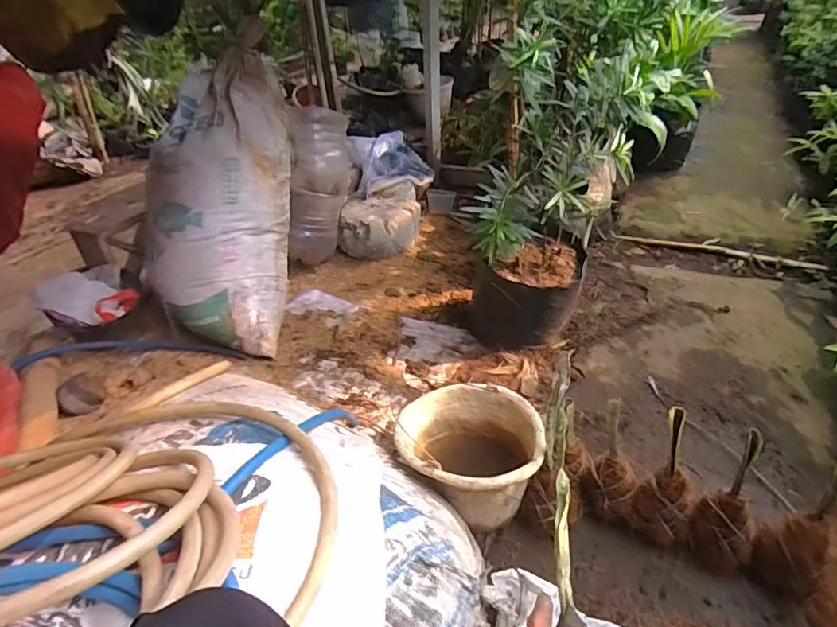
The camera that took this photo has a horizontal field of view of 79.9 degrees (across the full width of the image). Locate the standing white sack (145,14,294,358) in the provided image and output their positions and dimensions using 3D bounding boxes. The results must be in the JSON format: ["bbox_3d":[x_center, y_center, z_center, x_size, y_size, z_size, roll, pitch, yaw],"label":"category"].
[{"bbox_3d":[-0.518,-0.306,1.302,0.350,0.784,0.255,7,7,13],"label":"standing white sack"}]

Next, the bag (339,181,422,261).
[{"bbox_3d":[-0.126,-0.311,1.735,0.234,0.179,0.278,10,39,16],"label":"bag"}]

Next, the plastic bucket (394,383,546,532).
[{"bbox_3d":[0.083,0.245,0.875,0.224,0.177,0.224,-2,37,1],"label":"plastic bucket"}]

